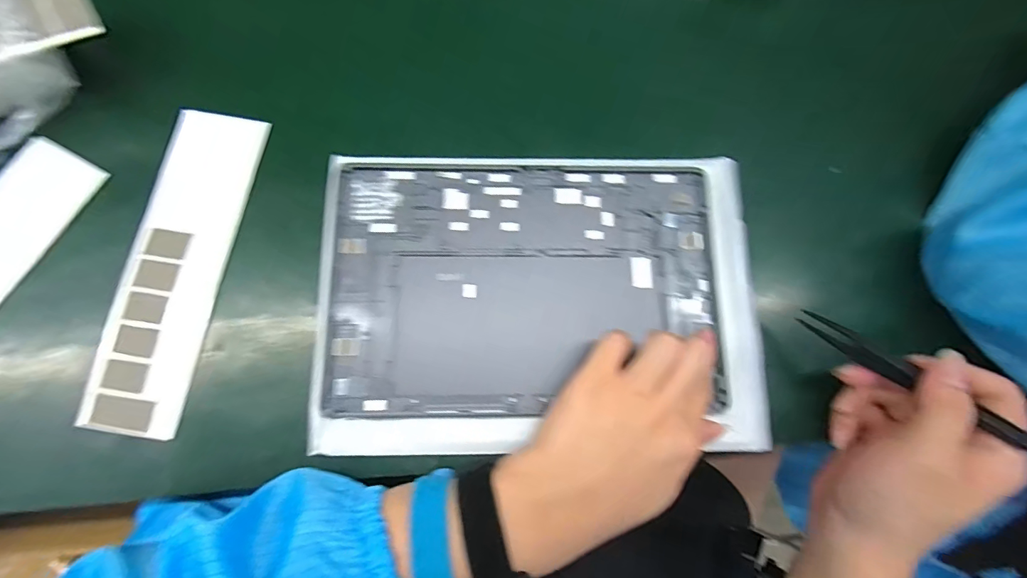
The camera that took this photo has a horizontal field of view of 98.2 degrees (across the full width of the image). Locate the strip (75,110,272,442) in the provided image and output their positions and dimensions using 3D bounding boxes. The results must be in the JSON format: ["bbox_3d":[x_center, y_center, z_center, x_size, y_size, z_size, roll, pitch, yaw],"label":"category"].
[{"bbox_3d":[-0.221,-0.016,0.294,0.060,0.005,0.214,10,79,1],"label":"strip"}]

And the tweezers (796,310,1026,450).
[{"bbox_3d":[0.221,0.047,0.251,0.016,0.017,0.114,-44,55,-10],"label":"tweezers"}]

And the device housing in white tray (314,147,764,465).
[{"bbox_3d":[0.019,0.004,0.295,0.283,0.011,0.195,-1,77,-2],"label":"device housing in white tray"}]

